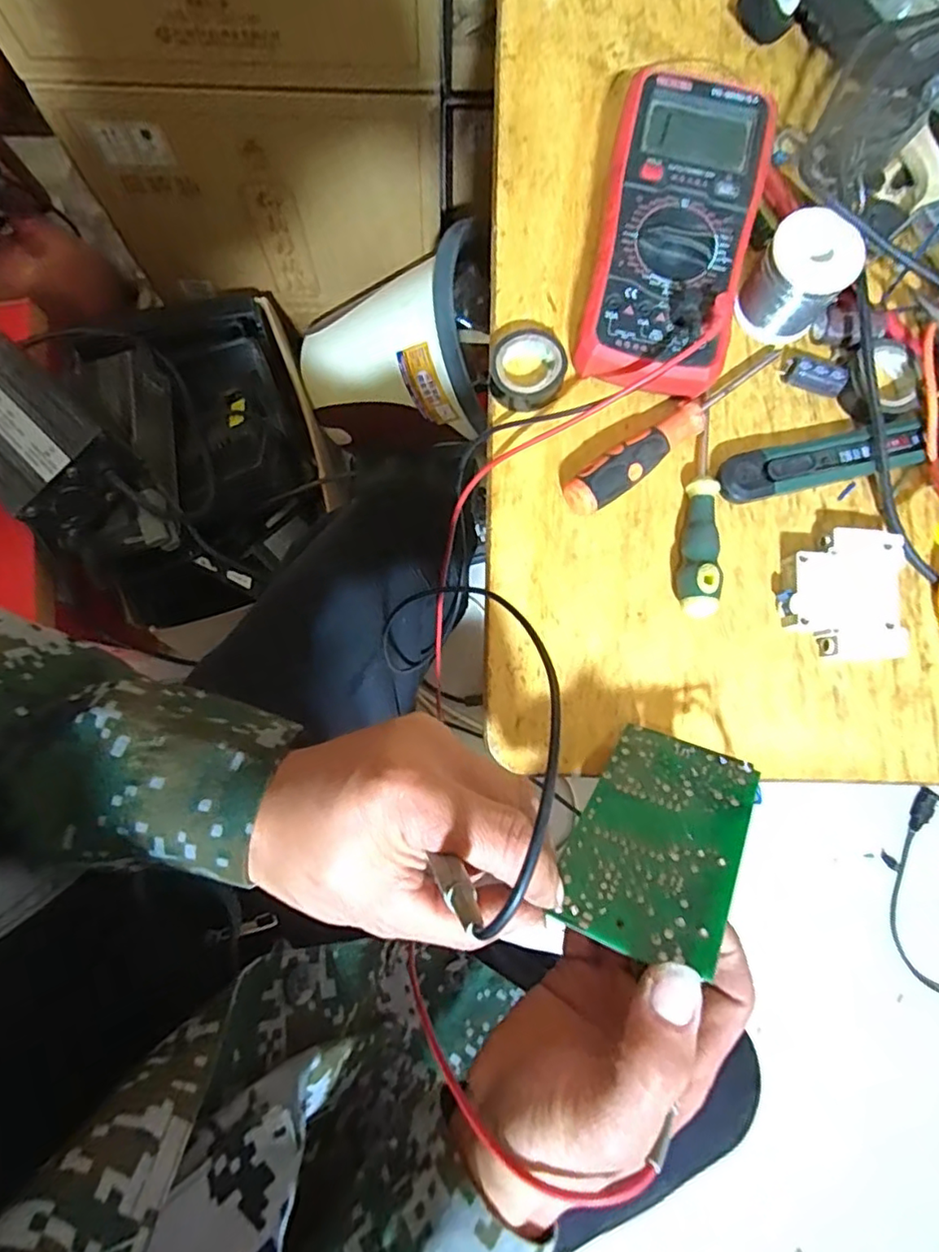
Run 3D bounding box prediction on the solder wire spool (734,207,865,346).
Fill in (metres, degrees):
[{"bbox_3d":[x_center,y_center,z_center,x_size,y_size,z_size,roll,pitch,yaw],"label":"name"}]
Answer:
[{"bbox_3d":[0.201,-0.213,0.367,0.052,0.049,0.046,37,82,4],"label":"solder wire spool"}]

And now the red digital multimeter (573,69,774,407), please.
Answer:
[{"bbox_3d":[0.123,-0.234,0.369,0.091,0.056,0.184,11,82,0],"label":"red digital multimeter"}]

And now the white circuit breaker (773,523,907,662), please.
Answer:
[{"bbox_3d":[0.223,-0.020,0.358,0.069,0.019,0.074,6,84,-2],"label":"white circuit breaker"}]

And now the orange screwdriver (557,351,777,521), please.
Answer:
[{"bbox_3d":[0.128,-0.122,0.366,0.166,0.028,0.024,-37,87,-6],"label":"orange screwdriver"}]

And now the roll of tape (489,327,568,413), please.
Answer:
[{"bbox_3d":[0.037,-0.160,0.374,0.046,0.018,0.044,0,84,-2],"label":"roll of tape"}]

